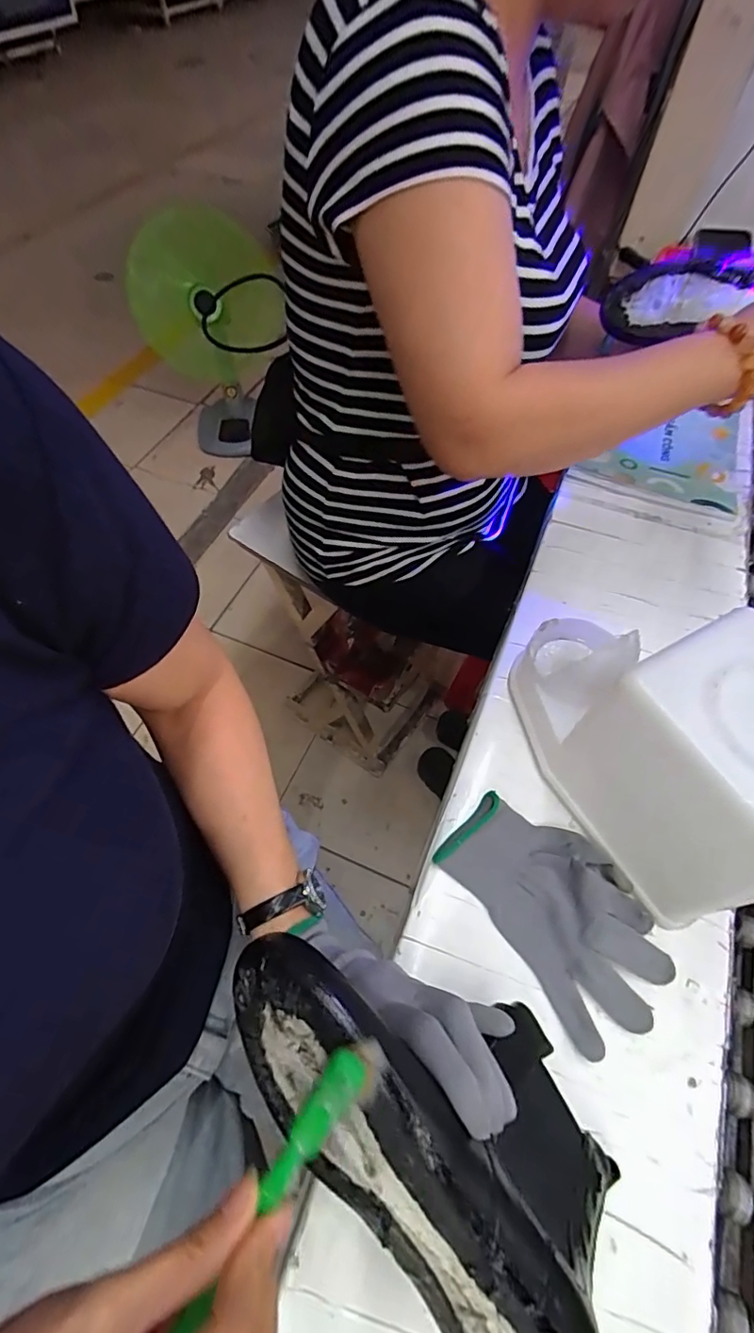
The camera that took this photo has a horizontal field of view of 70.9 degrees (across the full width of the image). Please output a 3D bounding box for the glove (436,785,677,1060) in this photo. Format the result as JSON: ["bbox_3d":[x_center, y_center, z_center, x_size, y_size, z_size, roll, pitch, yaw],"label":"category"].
[{"bbox_3d":[0.136,0.179,0.401,0.101,0.025,0.172,-32,64,-19],"label":"glove"}]

